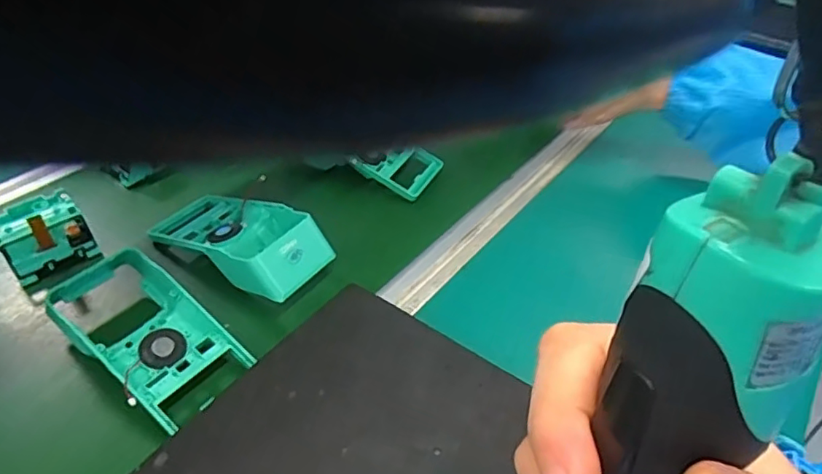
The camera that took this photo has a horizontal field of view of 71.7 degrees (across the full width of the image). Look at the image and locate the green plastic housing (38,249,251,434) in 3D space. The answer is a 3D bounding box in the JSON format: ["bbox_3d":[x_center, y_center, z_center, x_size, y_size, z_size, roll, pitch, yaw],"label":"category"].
[{"bbox_3d":[-0.213,0.077,0.459,0.177,0.045,0.087,30,49,27],"label":"green plastic housing"}]

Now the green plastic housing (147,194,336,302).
[{"bbox_3d":[-0.167,-0.002,0.548,0.187,0.051,0.088,28,49,25],"label":"green plastic housing"}]

